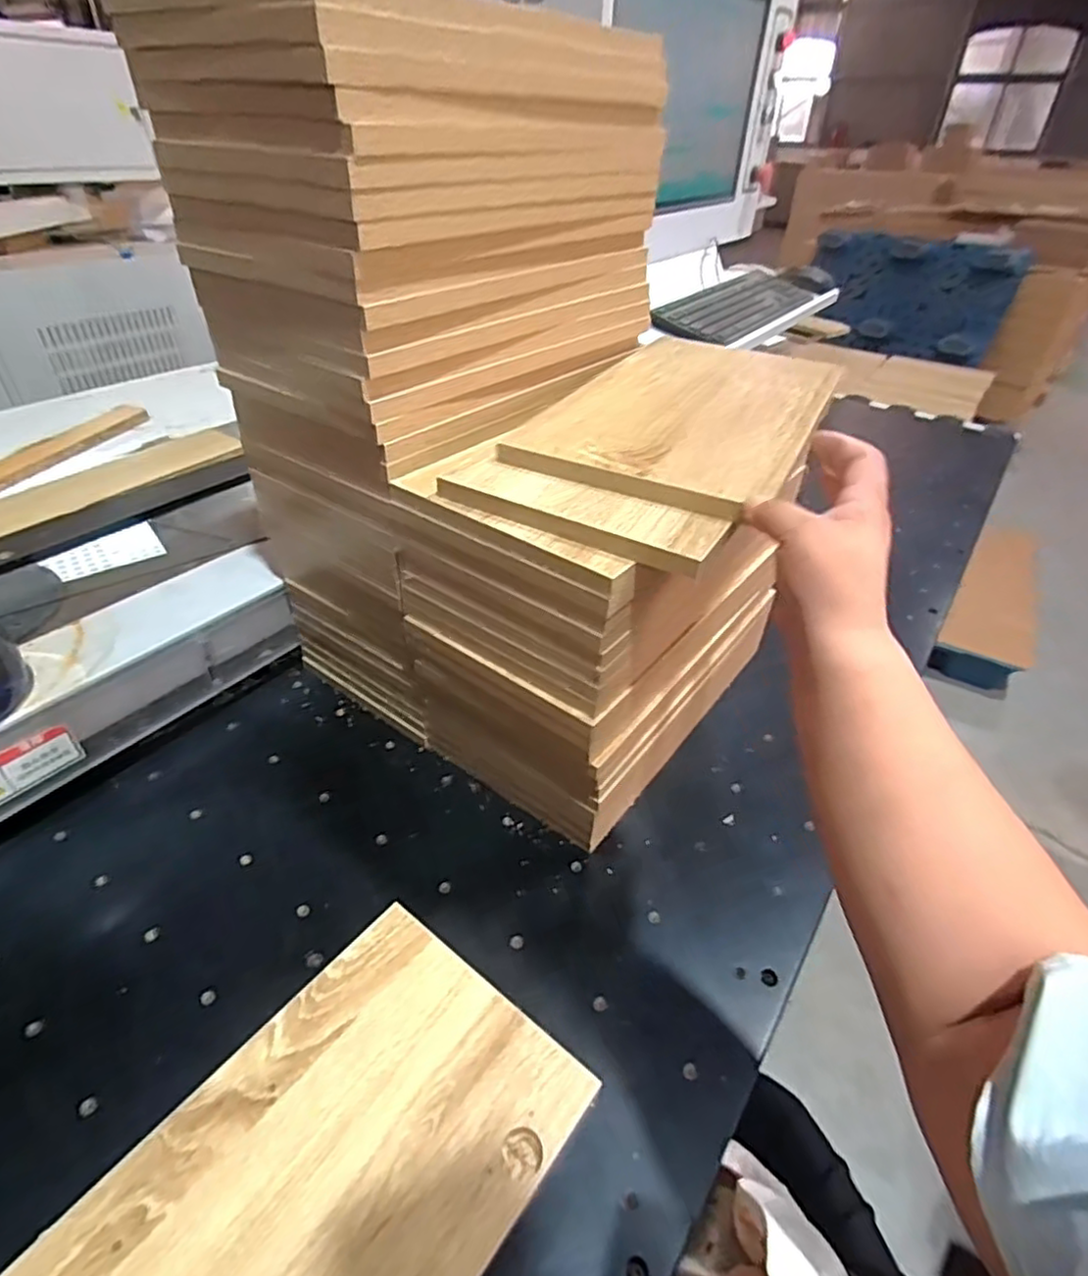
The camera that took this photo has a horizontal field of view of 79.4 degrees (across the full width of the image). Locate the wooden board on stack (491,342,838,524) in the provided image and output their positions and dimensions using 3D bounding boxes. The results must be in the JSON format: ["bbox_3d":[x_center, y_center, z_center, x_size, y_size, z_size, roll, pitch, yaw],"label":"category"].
[{"bbox_3d":[0.128,-0.199,0.553,0.193,0.016,0.340,21,44,18],"label":"wooden board on stack"}]

